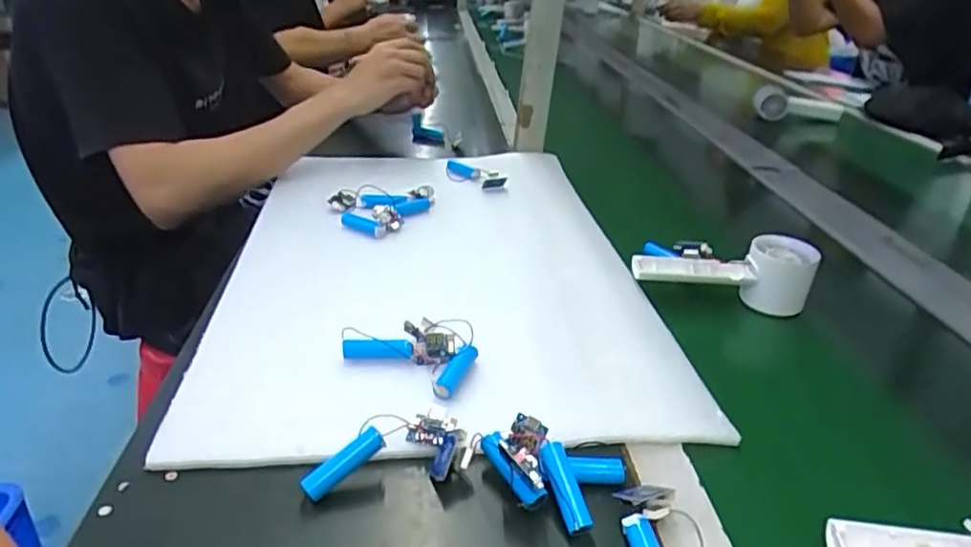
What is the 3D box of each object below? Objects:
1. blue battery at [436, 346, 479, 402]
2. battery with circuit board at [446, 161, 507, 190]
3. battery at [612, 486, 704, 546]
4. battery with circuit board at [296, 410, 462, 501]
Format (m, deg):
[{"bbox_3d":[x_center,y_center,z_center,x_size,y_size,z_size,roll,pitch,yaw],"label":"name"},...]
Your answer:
[{"bbox_3d":[-0.019,0.067,0.450,0.014,0.014,0.054,12,29,17],"label":"blue battery"},{"bbox_3d":[-0.013,-0.126,0.813,0.053,0.026,0.089,-15,30,-23],"label":"battery with circuit board"},{"bbox_3d":[0.097,0.140,0.335,0.045,0.019,0.068,-3,28,-10],"label":"battery"},{"bbox_3d":[-0.060,0.106,0.380,0.093,0.033,0.045,-6,29,-15],"label":"battery with circuit board"}]

